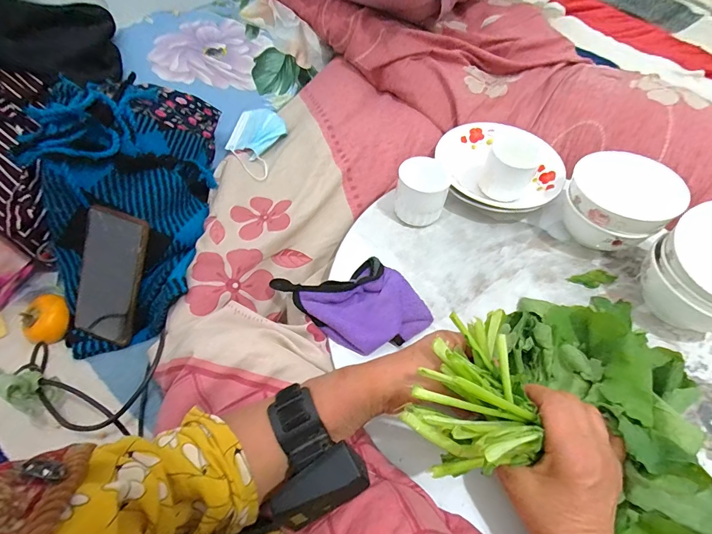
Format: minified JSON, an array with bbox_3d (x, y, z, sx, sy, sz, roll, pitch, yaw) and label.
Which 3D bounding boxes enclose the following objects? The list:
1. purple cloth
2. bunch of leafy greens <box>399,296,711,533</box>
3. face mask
[{"bbox_3d":[-0.002,0.034,0.432,0.112,0.023,0.147,-34,64,-21],"label":"purple cloth"},{"bbox_3d":[0.216,0.126,0.317,0.296,0.123,0.229,27,61,15],"label":"bunch of leafy greens"},{"bbox_3d":[-0.153,-0.188,0.576,0.084,0.022,0.145,13,58,6],"label":"face mask"}]

